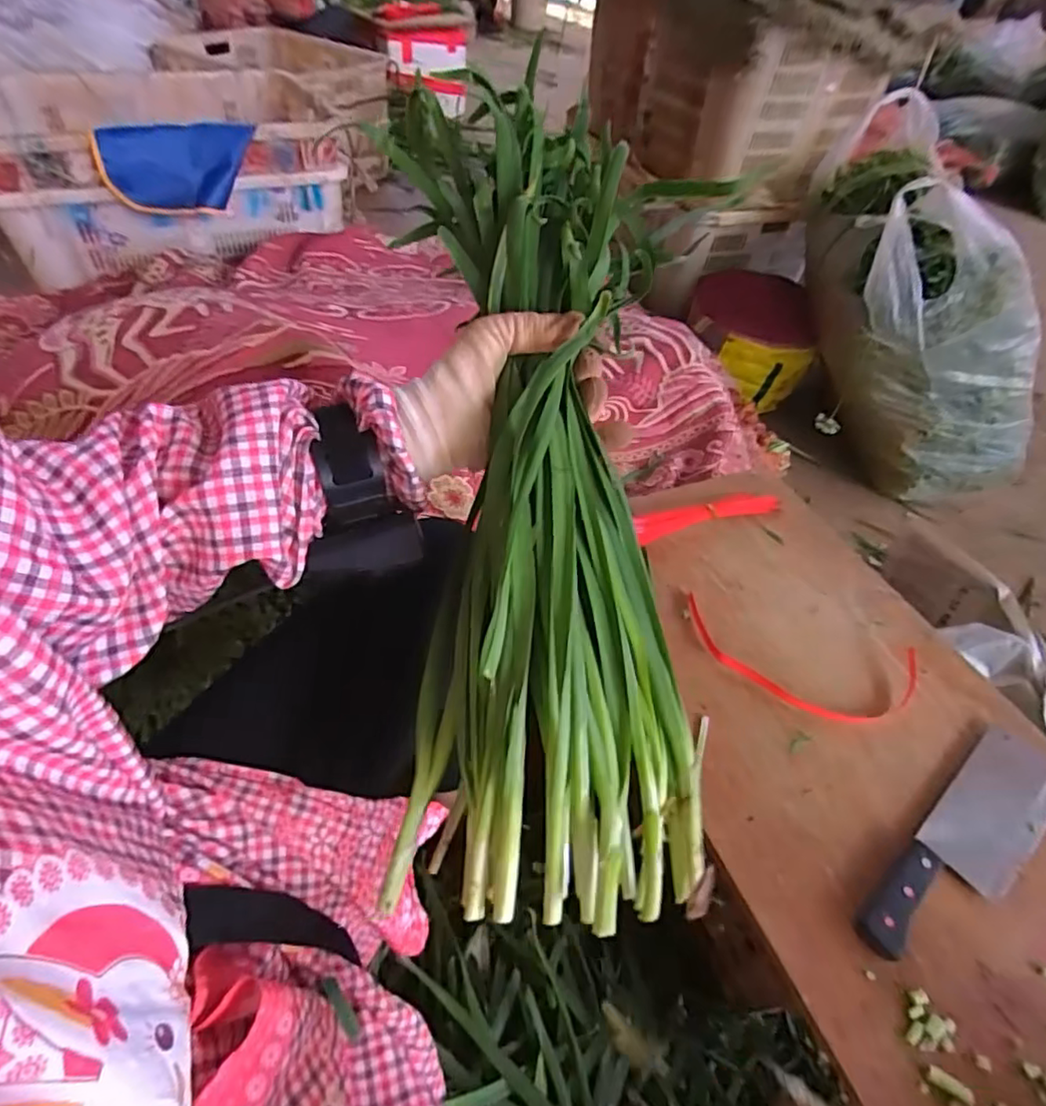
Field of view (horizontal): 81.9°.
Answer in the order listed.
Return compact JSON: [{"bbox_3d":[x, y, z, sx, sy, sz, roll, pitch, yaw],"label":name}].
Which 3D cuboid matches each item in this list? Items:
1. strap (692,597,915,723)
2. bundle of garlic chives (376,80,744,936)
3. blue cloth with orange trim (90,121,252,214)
[{"bbox_3d":[0.283,0.113,0.613,0.236,0.007,0.110,15,50,8],"label":"strap"},{"bbox_3d":[0.009,-0.067,0.358,0.160,0.060,0.504,-1,76,-6],"label":"bundle of garlic chives"},{"bbox_3d":[-0.609,-0.678,1.074,0.247,0.134,0.041,-6,45,-8],"label":"blue cloth with orange trim"}]

